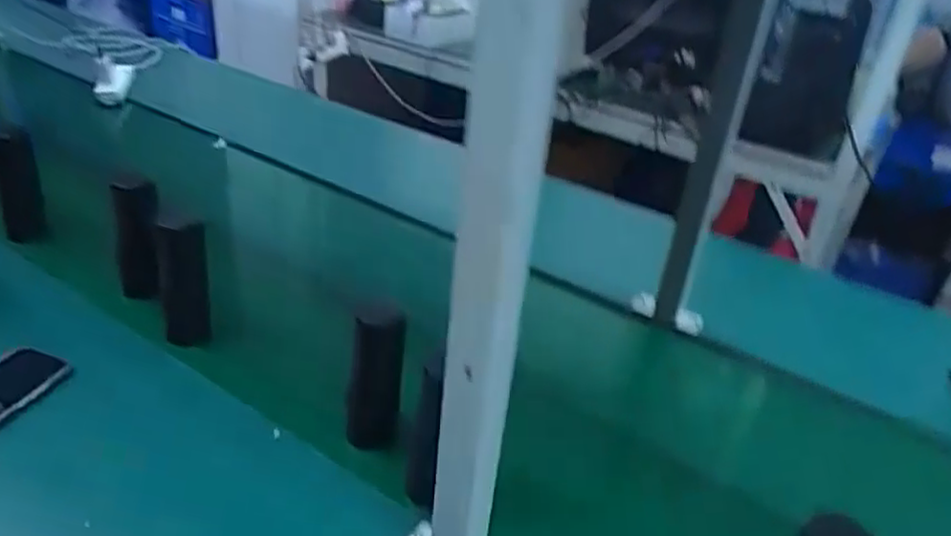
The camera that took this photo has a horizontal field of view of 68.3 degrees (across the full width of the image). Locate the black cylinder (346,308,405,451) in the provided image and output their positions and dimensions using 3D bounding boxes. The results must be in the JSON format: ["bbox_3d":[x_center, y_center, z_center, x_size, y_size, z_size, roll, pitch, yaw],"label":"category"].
[{"bbox_3d":[-0.108,0.121,0.745,0.059,0.166,0.050,1,32,-9],"label":"black cylinder"}]

